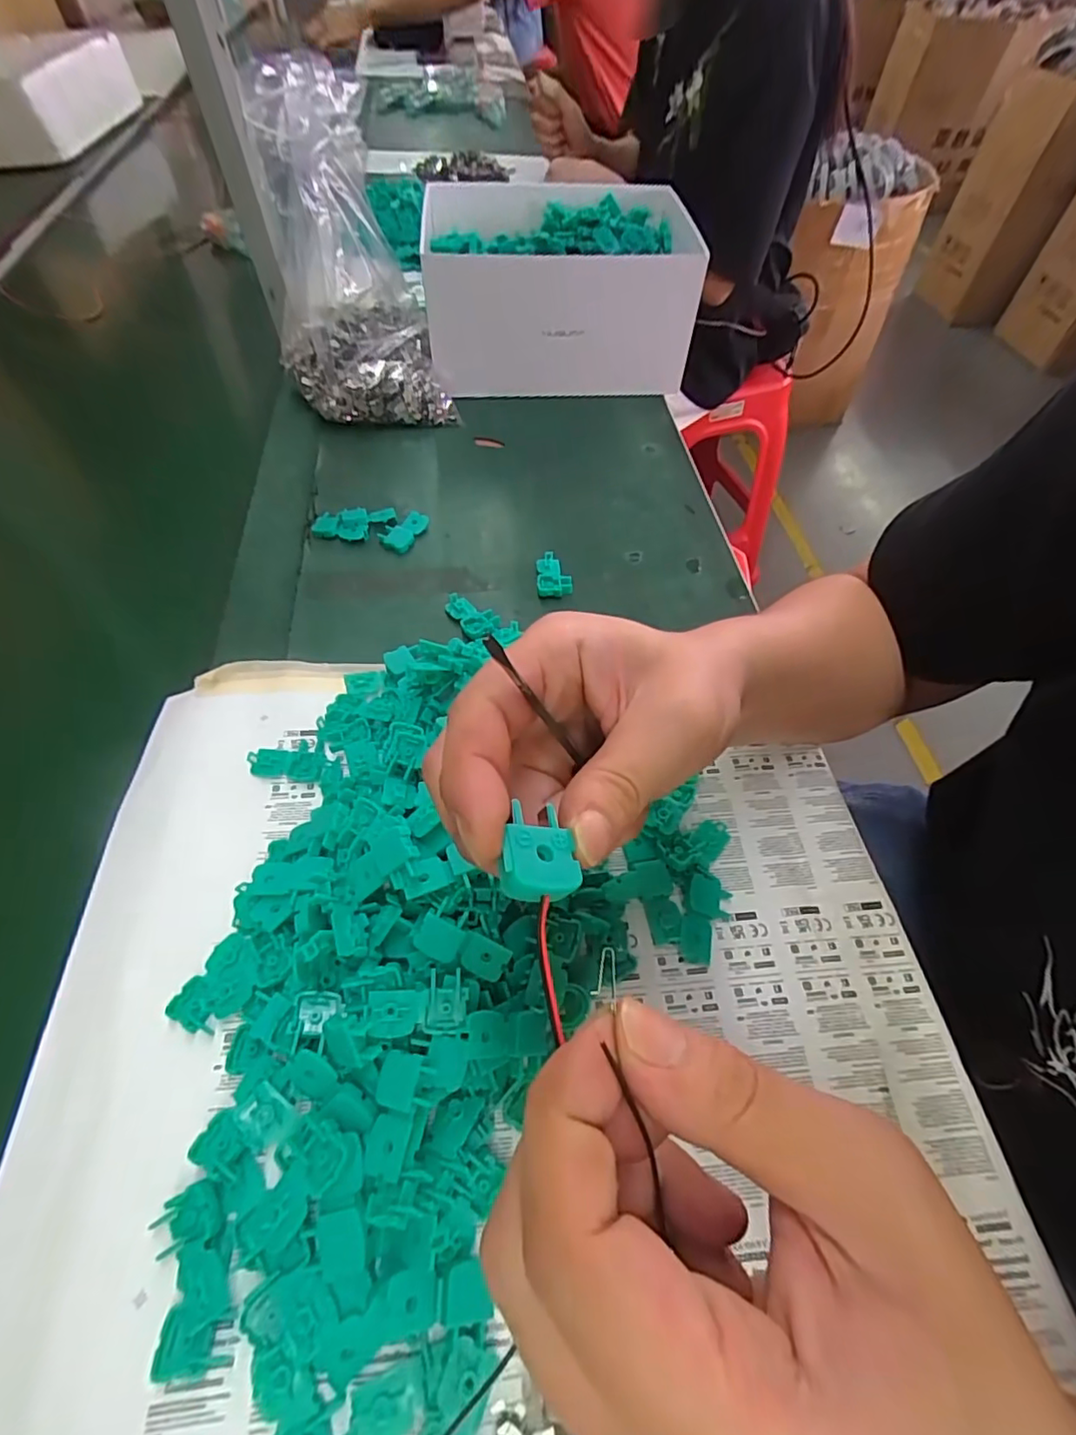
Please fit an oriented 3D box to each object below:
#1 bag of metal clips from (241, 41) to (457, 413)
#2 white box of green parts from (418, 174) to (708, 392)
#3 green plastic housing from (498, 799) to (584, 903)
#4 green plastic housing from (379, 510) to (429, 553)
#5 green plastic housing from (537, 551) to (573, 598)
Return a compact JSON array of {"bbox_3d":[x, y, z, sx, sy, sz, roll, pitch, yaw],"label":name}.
[{"bbox_3d":[-0.157,-0.372,0.483,0.134,0.225,0.148,-19,59,-15],"label":"bag of metal clips"},{"bbox_3d":[0.019,-0.444,0.601,0.257,0.124,0.218,-5,57,-6],"label":"white box of green parts"},{"bbox_3d":[-0.001,0.038,0.152,0.021,0.009,0.022,13,48,-21],"label":"green plastic housing"},{"bbox_3d":[-0.107,-0.153,0.470,0.026,0.009,0.042,33,61,18],"label":"green plastic housing"},{"bbox_3d":[0.010,-0.111,0.448,0.026,0.008,0.047,-9,57,-8],"label":"green plastic housing"}]

